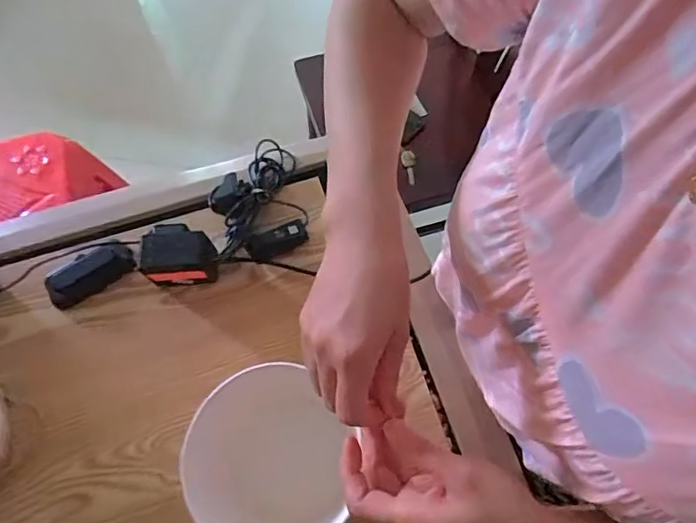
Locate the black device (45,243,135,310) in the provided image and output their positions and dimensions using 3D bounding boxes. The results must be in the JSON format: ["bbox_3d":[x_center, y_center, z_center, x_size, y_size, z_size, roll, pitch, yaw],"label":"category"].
[{"bbox_3d":[-0.331,0.015,0.668,0.110,0.024,0.049,-30,70,-10],"label":"black device"}]

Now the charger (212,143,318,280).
[{"bbox_3d":[-0.119,-0.076,0.677,0.118,0.044,0.206,-12,68,-3],"label":"charger"}]

